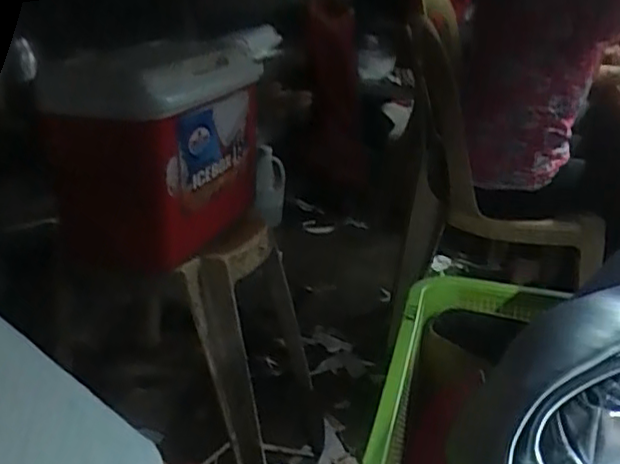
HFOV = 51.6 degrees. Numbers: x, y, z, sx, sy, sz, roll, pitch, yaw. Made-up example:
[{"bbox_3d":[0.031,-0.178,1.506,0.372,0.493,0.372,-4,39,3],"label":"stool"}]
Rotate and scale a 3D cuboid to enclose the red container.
[{"bbox_3d":[-0.238,-0.128,1.039,0.235,0.326,0.261,13,26,23],"label":"red container"}]

